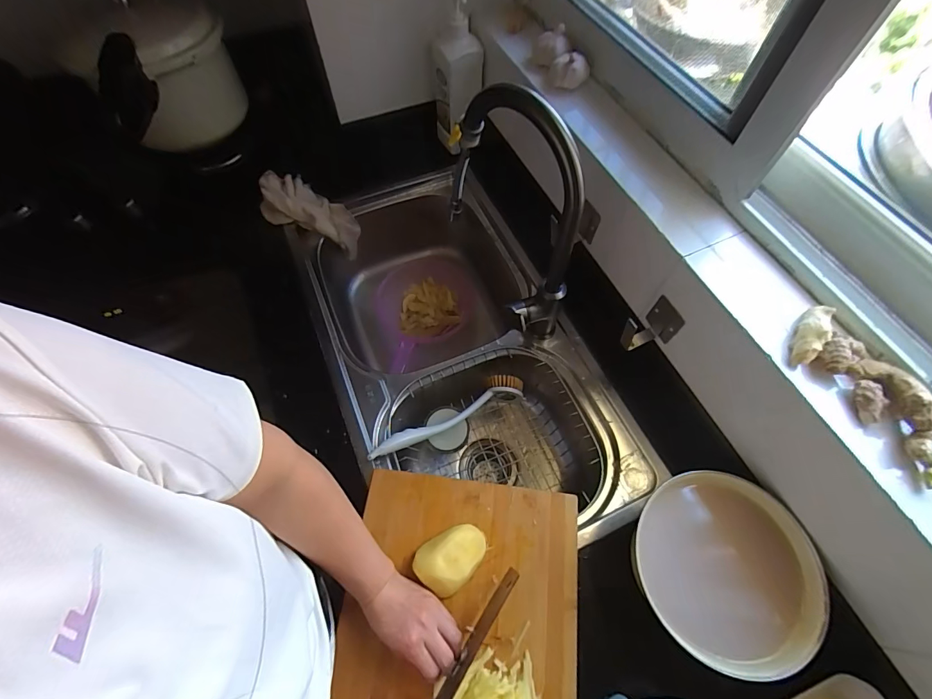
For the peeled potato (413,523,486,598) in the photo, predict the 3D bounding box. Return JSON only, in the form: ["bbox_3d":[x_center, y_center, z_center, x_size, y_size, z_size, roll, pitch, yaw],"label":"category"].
[{"bbox_3d":[-0.018,0.259,0.510,0.088,0.041,0.061,-37,69,-18],"label":"peeled potato"}]

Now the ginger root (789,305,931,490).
[{"bbox_3d":[0.400,0.034,0.395,0.064,0.035,0.167,-28,67,-14],"label":"ginger root"}]

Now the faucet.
[{"bbox_3d":[0.062,-0.183,0.582,0.070,0.380,0.234,-32,68,-16],"label":"faucet"}]

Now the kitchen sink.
[{"bbox_3d":[-0.030,0.016,0.787,0.411,0.201,0.721,-20,65,-11],"label":"kitchen sink"}]

